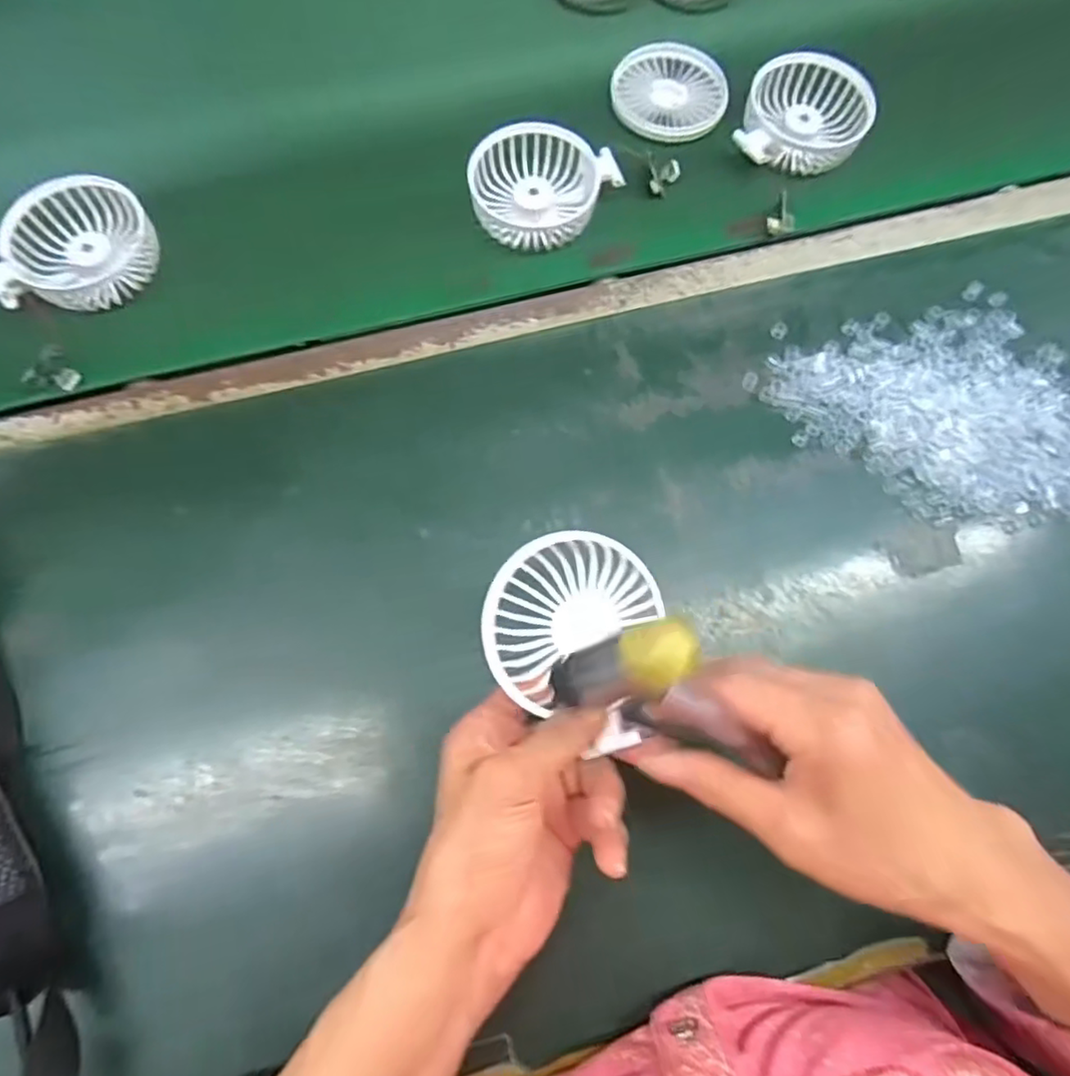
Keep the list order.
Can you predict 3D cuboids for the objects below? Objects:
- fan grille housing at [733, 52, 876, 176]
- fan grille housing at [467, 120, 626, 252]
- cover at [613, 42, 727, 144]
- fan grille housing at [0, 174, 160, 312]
[{"bbox_3d":[0.201,-0.314,0.484,0.089,0.026,0.095,13,74,4],"label":"fan grille housing"},{"bbox_3d":[-0.001,-0.248,0.458,0.091,0.026,0.090,0,74,0],"label":"fan grille housing"},{"bbox_3d":[0.101,-0.338,0.492,0.086,0.010,0.082,0,74,0],"label":"cover"},{"bbox_3d":[-0.301,-0.195,0.432,0.090,0.027,0.090,-5,74,-1],"label":"fan grille housing"}]

